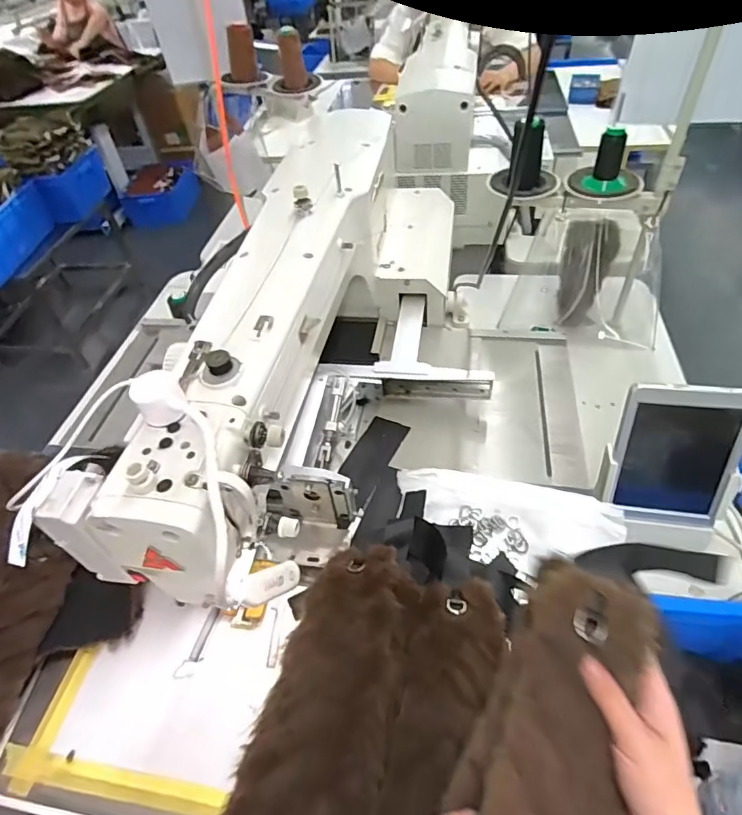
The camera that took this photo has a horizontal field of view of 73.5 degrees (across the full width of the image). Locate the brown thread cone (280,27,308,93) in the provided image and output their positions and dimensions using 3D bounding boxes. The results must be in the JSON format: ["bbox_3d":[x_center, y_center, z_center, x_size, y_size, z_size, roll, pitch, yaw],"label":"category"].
[{"bbox_3d":[-0.179,-0.778,1.106,0.054,0.112,0.065,-10,47,-3],"label":"brown thread cone"}]

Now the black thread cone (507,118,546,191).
[{"bbox_3d":[0.262,-0.422,0.840,0.054,0.105,0.054,9,49,14],"label":"black thread cone"}]

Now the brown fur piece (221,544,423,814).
[{"bbox_3d":[-0.033,0.249,0.432,0.113,0.030,0.269,10,49,15],"label":"brown fur piece"}]

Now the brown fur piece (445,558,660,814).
[{"bbox_3d":[0.110,0.230,0.312,0.094,0.047,0.254,18,70,21],"label":"brown fur piece"}]

